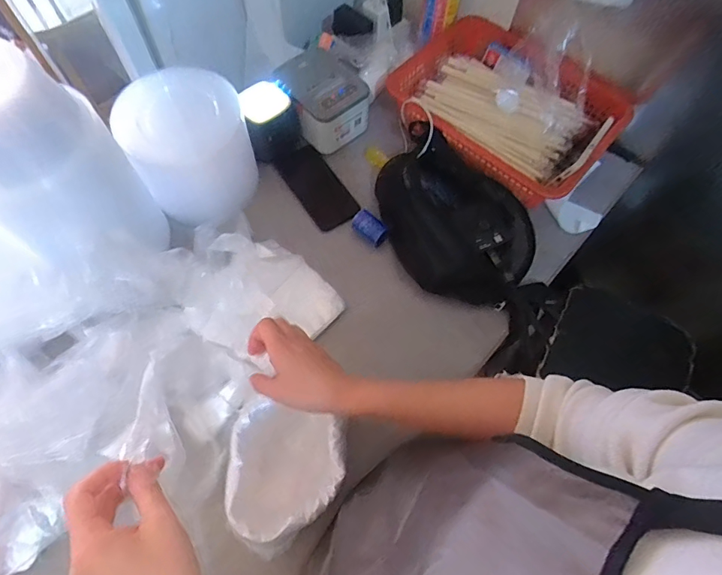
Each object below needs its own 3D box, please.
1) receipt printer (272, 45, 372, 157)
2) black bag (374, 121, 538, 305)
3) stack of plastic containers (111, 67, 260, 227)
[{"bbox_3d":[-0.062,-0.318,0.759,0.123,0.091,0.149,-26,69,-14],"label":"receipt printer"},{"bbox_3d":[0.133,-0.109,0.694,0.288,0.065,0.201,42,70,15],"label":"black bag"},{"bbox_3d":[-0.246,-0.199,0.655,0.156,0.161,0.167,17,66,5],"label":"stack of plastic containers"}]

